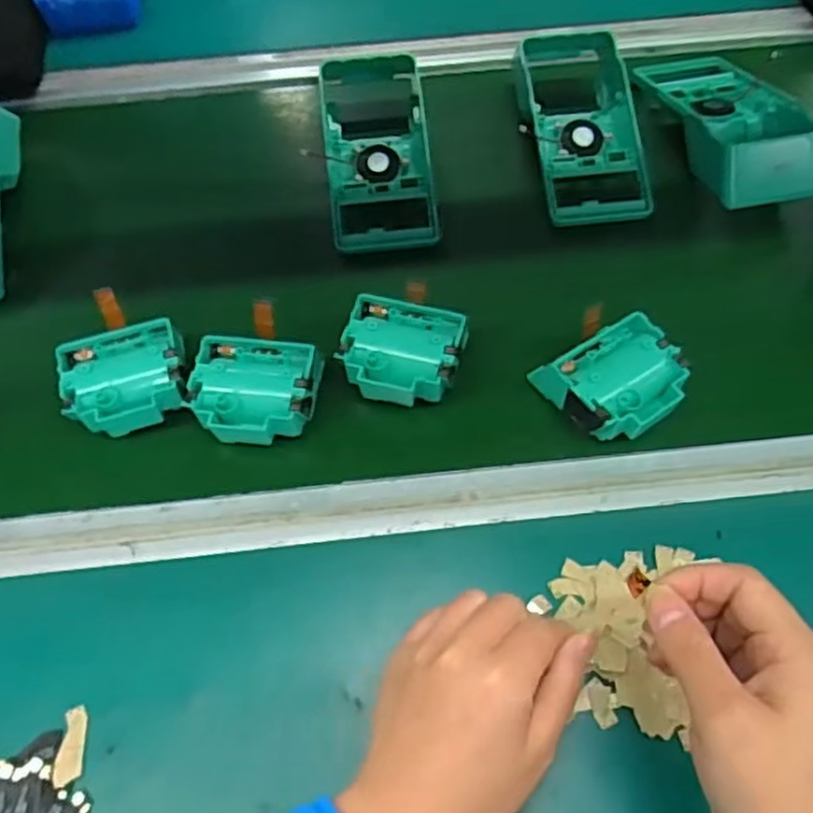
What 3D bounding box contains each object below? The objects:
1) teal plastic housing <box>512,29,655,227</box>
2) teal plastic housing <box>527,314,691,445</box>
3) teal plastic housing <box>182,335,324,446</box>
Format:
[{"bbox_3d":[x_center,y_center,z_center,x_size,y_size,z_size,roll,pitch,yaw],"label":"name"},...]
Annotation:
[{"bbox_3d":[0.139,-0.230,0.587,0.088,0.045,0.185,-5,61,-1],"label":"teal plastic housing"},{"bbox_3d":[0.134,-0.015,0.467,0.075,0.040,0.076,-27,63,-12],"label":"teal plastic housing"},{"bbox_3d":[-0.097,-0.011,0.470,0.077,0.030,0.070,2,61,4],"label":"teal plastic housing"}]

